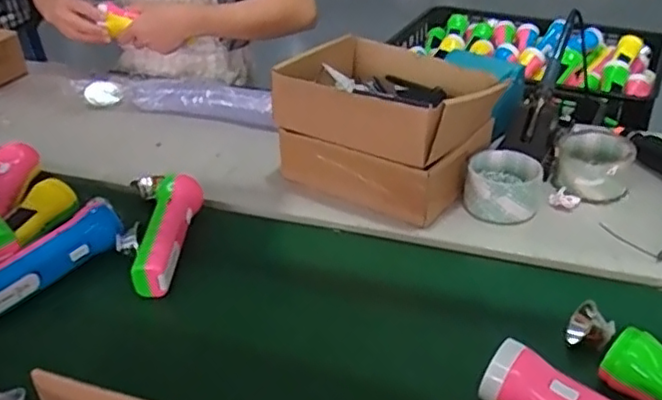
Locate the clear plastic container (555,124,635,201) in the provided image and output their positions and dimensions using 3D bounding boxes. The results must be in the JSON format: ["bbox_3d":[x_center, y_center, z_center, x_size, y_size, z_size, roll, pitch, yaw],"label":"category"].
[{"bbox_3d":[0.315,-0.046,0.756,0.083,0.042,0.103,10,37,18],"label":"clear plastic container"}]

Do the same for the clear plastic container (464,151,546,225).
[{"bbox_3d":[0.199,-0.016,0.725,0.082,0.046,0.086,12,38,21],"label":"clear plastic container"}]

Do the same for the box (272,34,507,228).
[{"bbox_3d":[0.073,-0.099,0.769,0.226,0.142,0.206,23,43,32],"label":"box"}]

